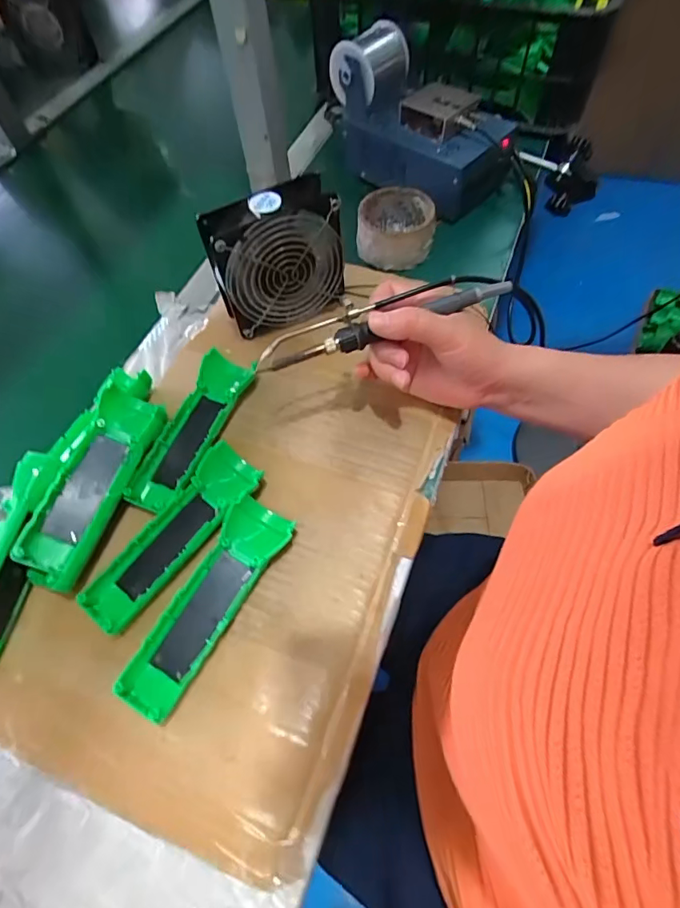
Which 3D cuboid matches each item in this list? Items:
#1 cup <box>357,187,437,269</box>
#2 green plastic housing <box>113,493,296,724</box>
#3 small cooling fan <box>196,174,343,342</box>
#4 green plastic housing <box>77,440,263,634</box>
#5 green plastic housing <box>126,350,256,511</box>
[{"bbox_3d":[0.061,-0.256,0.547,0.085,0.049,0.082,-9,59,-2],"label":"cup"},{"bbox_3d":[-0.093,0.109,0.355,0.048,0.026,0.161,24,64,17],"label":"green plastic housing"},{"bbox_3d":[-0.059,-0.181,0.465,0.116,0.131,0.047,-23,61,-10],"label":"small cooling fan"},{"bbox_3d":[-0.128,0.064,0.384,0.049,0.029,0.163,30,66,20],"label":"green plastic housing"},{"bbox_3d":[-0.129,-0.023,0.436,0.048,0.028,0.162,15,62,12],"label":"green plastic housing"}]

